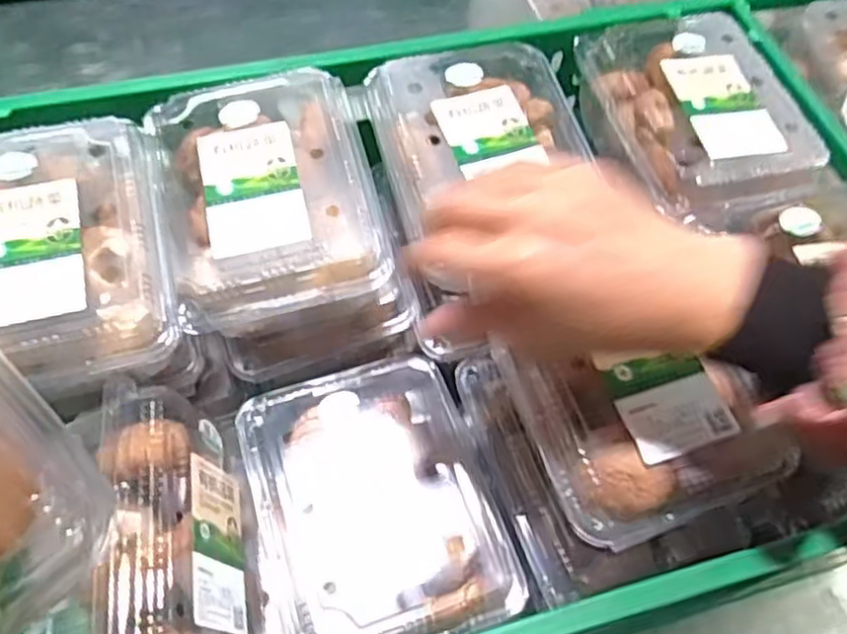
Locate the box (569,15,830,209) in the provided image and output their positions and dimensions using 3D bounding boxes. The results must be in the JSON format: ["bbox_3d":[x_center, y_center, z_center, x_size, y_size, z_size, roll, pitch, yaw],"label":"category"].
[{"bbox_3d":[0.188,-0.141,0.518,0.127,0.062,0.169,-14,61,-11],"label":"box"}]

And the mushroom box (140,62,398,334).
[{"bbox_3d":[-0.096,-0.078,0.456,0.133,0.055,0.172,-15,61,-11],"label":"mushroom box"}]

